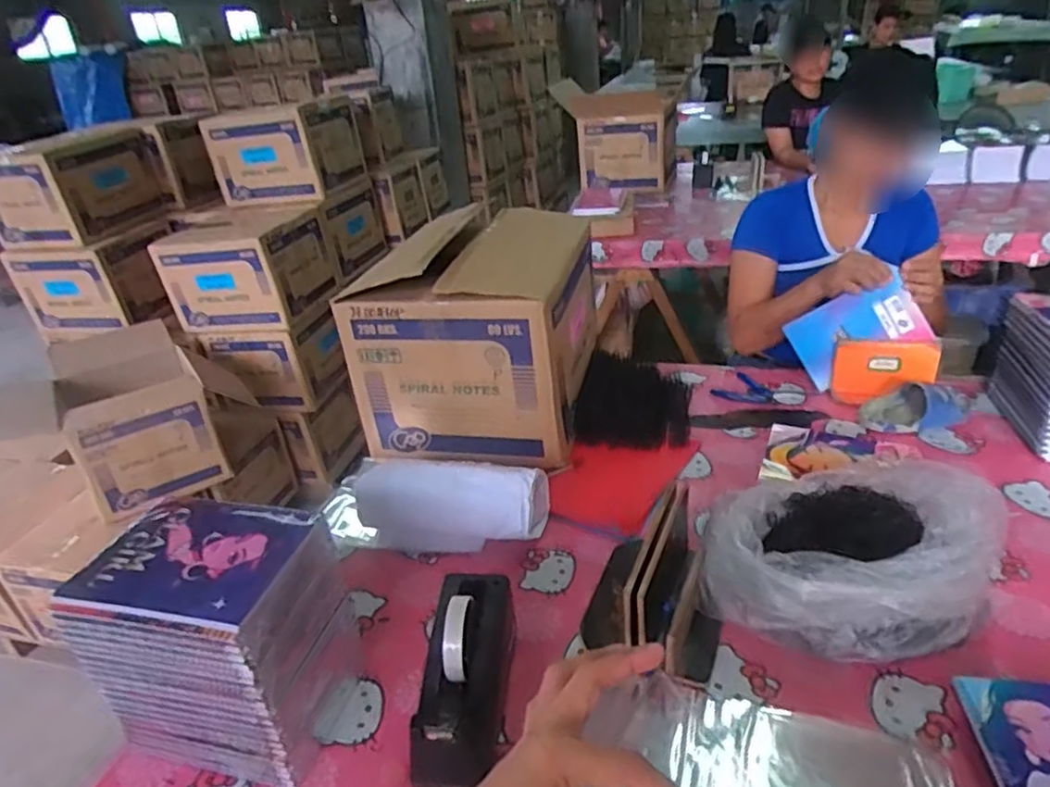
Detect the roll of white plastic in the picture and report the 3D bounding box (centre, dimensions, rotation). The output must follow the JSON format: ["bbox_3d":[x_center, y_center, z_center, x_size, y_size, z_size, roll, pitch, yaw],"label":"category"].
[{"bbox_3d":[-0.144,0.143,0.953,0.343,0.100,0.139,4,30,17],"label":"roll of white plastic"}]

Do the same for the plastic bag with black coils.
[{"bbox_3d":[0.358,0.164,0.771,0.293,0.164,0.240,2,29,12],"label":"plastic bag with black coils"}]

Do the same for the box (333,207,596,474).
[{"bbox_3d":[-0.079,-0.102,1.155,0.347,0.317,0.342,2,30,14],"label":"box"}]

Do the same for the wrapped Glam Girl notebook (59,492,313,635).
[{"bbox_3d":[-0.313,0.151,0.629,0.199,0.019,0.151,4,30,16],"label":"wrapped Glam Girl notebook"}]

